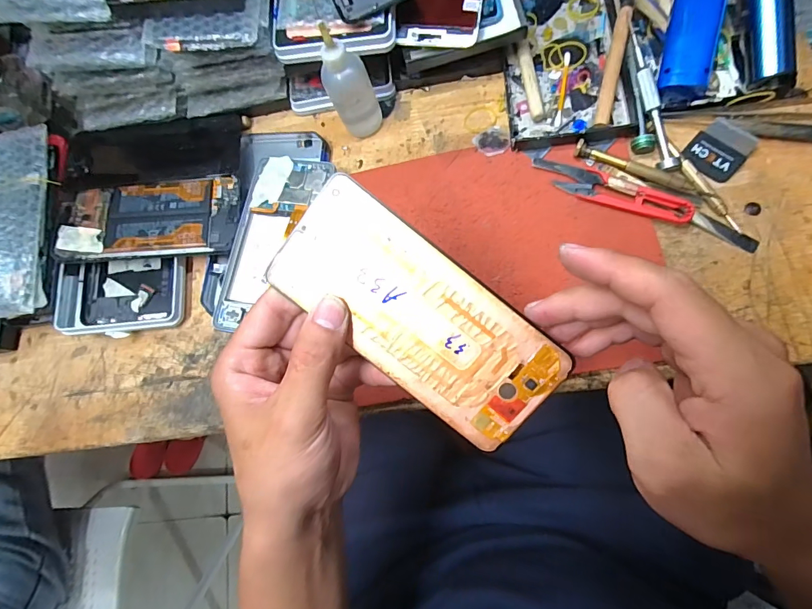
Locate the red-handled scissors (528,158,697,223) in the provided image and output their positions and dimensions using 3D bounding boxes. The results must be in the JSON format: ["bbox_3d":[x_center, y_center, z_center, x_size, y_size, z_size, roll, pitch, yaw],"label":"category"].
[{"bbox_3d":[0.158,-0.089,0.326,0.119,0.012,0.024,21,81,13],"label":"red-handled scissors"}]

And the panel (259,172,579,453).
[{"bbox_3d":[0.006,0.007,0.216,0.152,0.004,0.067,39,101,-2],"label":"panel"}]

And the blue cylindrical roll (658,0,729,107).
[{"bbox_3d":[0.224,-0.229,0.324,0.036,0.033,0.135,8,100,7],"label":"blue cylindrical roll"}]

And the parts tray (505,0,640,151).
[{"bbox_3d":[0.137,-0.221,0.363,0.098,0.022,0.178,-2,76,9],"label":"parts tray"}]

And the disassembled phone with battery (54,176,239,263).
[{"bbox_3d":[-0.226,-0.076,0.371,0.156,0.012,0.075,-1,75,-5],"label":"disassembled phone with battery"}]

